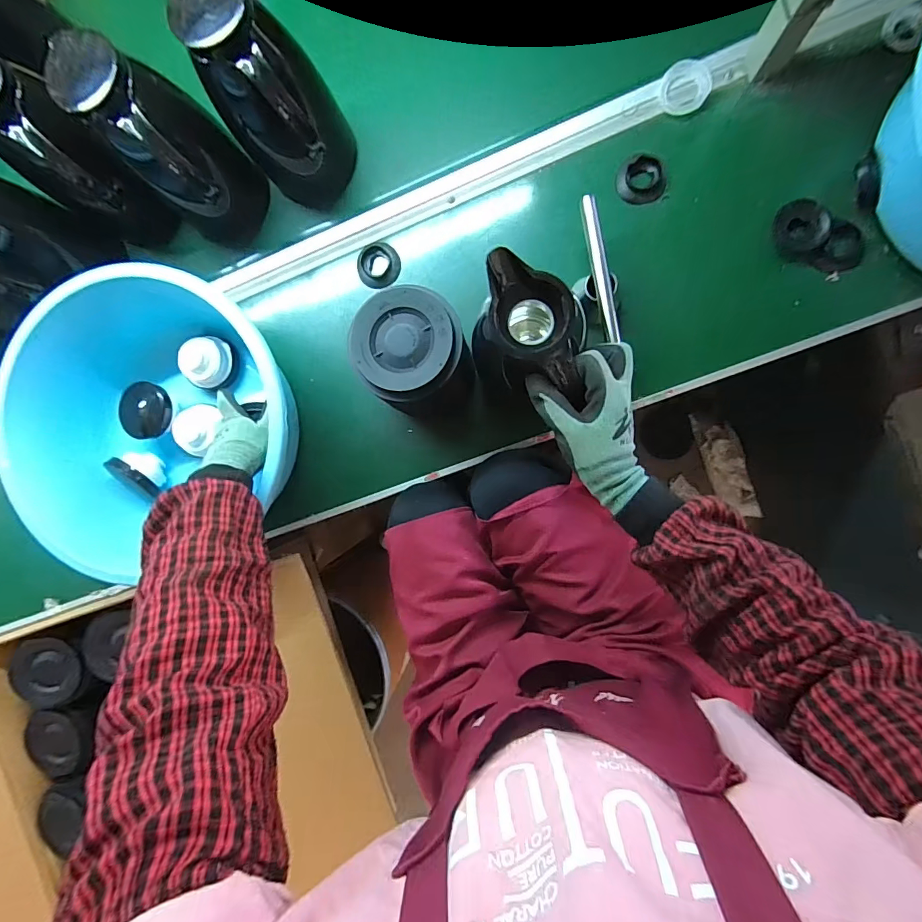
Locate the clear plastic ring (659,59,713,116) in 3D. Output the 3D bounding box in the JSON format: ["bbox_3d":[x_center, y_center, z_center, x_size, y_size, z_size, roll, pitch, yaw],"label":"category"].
[{"bbox_3d":[0.279,-0.467,0.540,0.059,0.012,0.066,13,94,8],"label":"clear plastic ring"}]

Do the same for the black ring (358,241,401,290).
[{"bbox_3d":[-0.115,-0.272,0.602,0.064,0.012,0.059,0,92,8],"label":"black ring"}]

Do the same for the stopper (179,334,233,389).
[{"bbox_3d":[-0.359,-0.139,0.610,0.065,0.030,0.069,14,93,-29],"label":"stopper"}]

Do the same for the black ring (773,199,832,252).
[{"bbox_3d":[0.411,-0.282,0.523,0.055,0.021,0.052,0,92,8],"label":"black ring"}]

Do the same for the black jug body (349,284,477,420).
[{"bbox_3d":[-0.049,-0.119,0.529,0.116,0.157,0.125,-6,91,8],"label":"black jug body"}]

